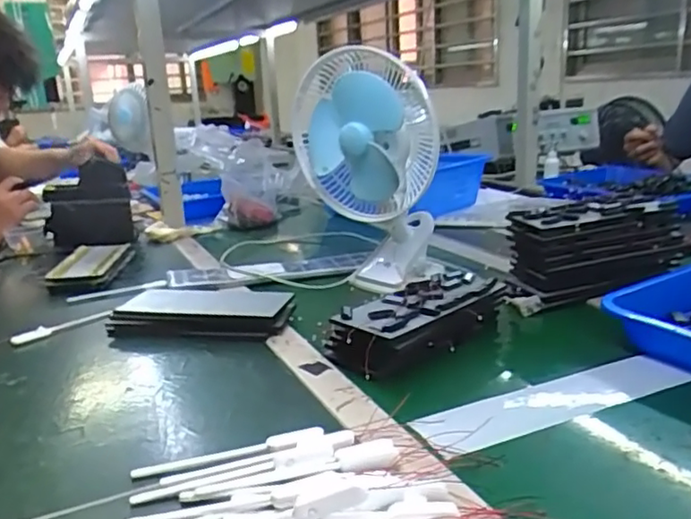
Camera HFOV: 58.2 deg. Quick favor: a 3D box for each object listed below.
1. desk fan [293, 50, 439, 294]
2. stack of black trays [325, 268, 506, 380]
[{"bbox_3d":[0.035,-0.131,0.865,0.195,0.311,0.125,14,30,33],"label":"desk fan"},{"bbox_3d":[0.077,0.062,0.664,0.211,0.053,0.099,-16,20,-37],"label":"stack of black trays"}]

